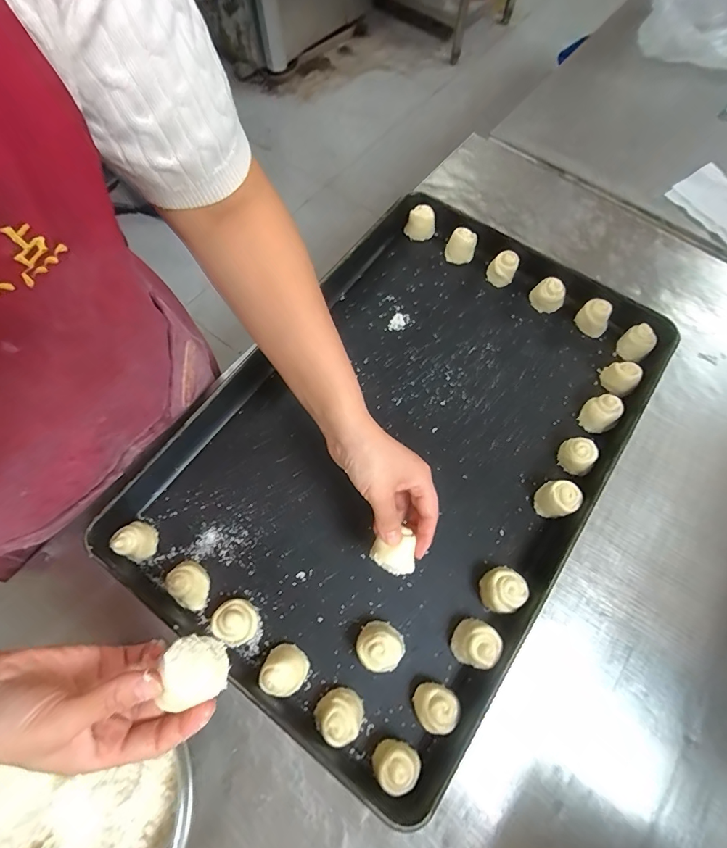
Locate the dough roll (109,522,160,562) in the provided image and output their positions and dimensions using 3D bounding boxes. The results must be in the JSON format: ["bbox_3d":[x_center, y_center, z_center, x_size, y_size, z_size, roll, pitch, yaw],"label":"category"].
[{"bbox_3d":[-0.234,0.119,0.439,0.031,0.037,0.036,11,68,4],"label":"dough roll"}]

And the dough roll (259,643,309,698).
[{"bbox_3d":[-0.073,0.229,0.398,0.038,0.035,0.039,0,68,0],"label":"dough roll"}]

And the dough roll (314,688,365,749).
[{"bbox_3d":[-0.021,0.262,0.386,0.040,0.035,0.041,0,68,0],"label":"dough roll"}]

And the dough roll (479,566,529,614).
[{"bbox_3d":[0.137,0.165,0.426,0.039,0.037,0.041,0,68,0],"label":"dough roll"}]

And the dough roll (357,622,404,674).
[{"bbox_3d":[0.015,0.210,0.406,0.042,0.036,0.040,0,68,0],"label":"dough roll"}]

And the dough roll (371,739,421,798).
[{"bbox_3d":[0.027,0.295,0.375,0.039,0.033,0.036,0,68,0],"label":"dough roll"}]

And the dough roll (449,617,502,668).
[{"bbox_3d":[0.106,0.209,0.407,0.039,0.036,0.039,24,70,9],"label":"dough roll"}]

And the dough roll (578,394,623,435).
[{"bbox_3d":[0.274,-0.012,0.501,0.034,0.040,0.036,0,68,0],"label":"dough roll"}]

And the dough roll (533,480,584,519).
[{"bbox_3d":[0.206,0.081,0.460,0.036,0.043,0.036,0,68,0],"label":"dough roll"}]

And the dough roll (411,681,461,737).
[{"bbox_3d":[0.065,0.256,0.389,0.041,0.032,0.036,36,72,13],"label":"dough roll"}]

